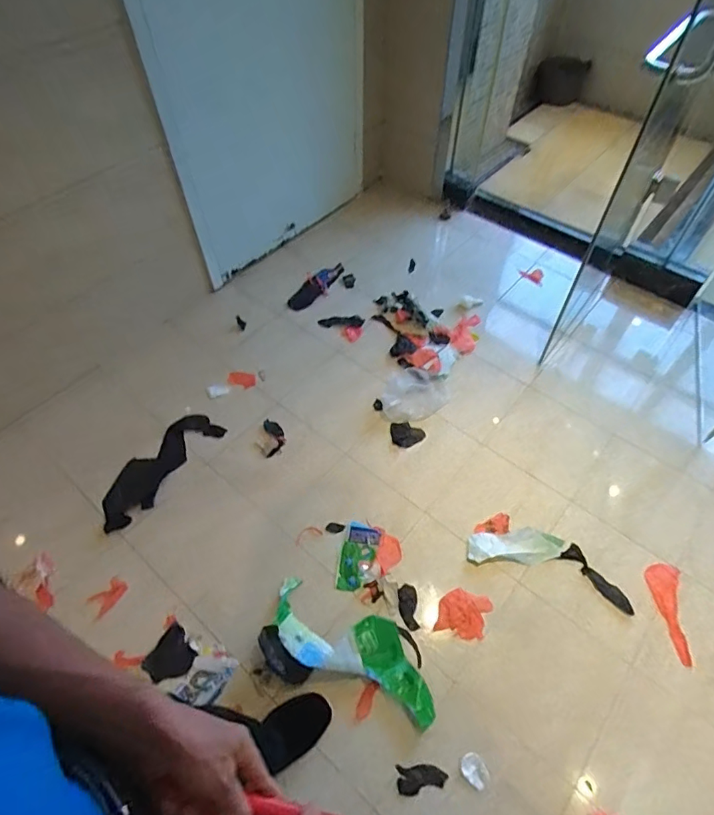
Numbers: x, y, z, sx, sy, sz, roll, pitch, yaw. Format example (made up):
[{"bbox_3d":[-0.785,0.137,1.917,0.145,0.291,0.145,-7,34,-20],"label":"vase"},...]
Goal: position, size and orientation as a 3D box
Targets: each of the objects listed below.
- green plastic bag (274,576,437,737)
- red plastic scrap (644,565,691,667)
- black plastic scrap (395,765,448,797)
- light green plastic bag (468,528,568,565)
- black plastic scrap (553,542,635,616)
[{"bbox_3d":[-0.013,0.570,1.164,0.447,0.078,0.165,21,56,16],"label":"green plastic bag"},{"bbox_3d":[0.793,0.517,1.228,0.080,0.013,0.241,6,54,6],"label":"red plastic scrap"},{"bbox_3d":[0.141,0.809,1.052,0.107,0.009,0.052,-1,53,1],"label":"black plastic scrap"},{"bbox_3d":[0.436,0.383,1.336,0.259,0.023,0.088,-1,53,0],"label":"light green plastic bag"},{"bbox_3d":[0.632,0.455,1.275,0.062,0.012,0.207,-31,59,-20],"label":"black plastic scrap"}]

